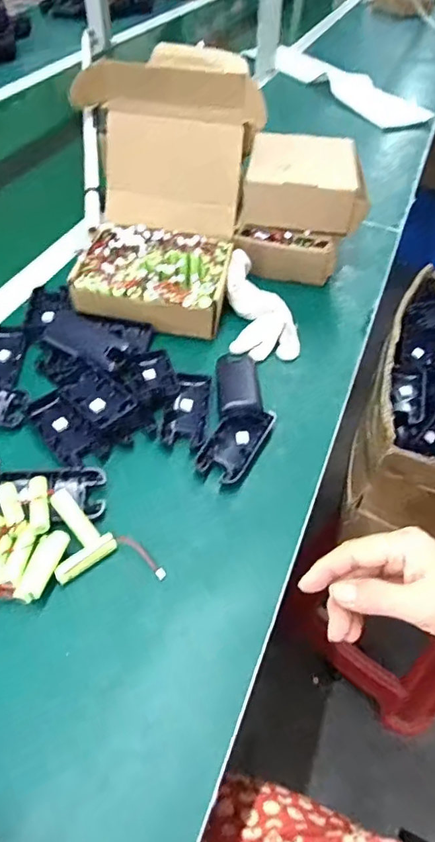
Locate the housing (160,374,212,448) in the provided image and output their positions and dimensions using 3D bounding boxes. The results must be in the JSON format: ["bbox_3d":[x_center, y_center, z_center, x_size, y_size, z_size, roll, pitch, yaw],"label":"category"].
[{"bbox_3d":[-0.029,-0.013,0.515,0.041,0.012,0.090,6,49,5],"label":"housing"}]

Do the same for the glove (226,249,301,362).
[{"bbox_3d":[0.037,-0.126,0.581,0.071,0.025,0.139,-17,70,-17],"label":"glove"}]

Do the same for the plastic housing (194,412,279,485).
[{"bbox_3d":[0.018,0.020,0.493,0.047,0.010,0.089,23,52,18],"label":"plastic housing"}]

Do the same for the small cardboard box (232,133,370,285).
[{"bbox_3d":[0.108,-0.267,0.649,0.145,0.121,0.155,11,50,9],"label":"small cardboard box"}]

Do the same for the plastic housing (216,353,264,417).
[{"bbox_3d":[0.022,-0.042,0.540,0.042,0.012,0.091,-2,49,-2],"label":"plastic housing"}]

